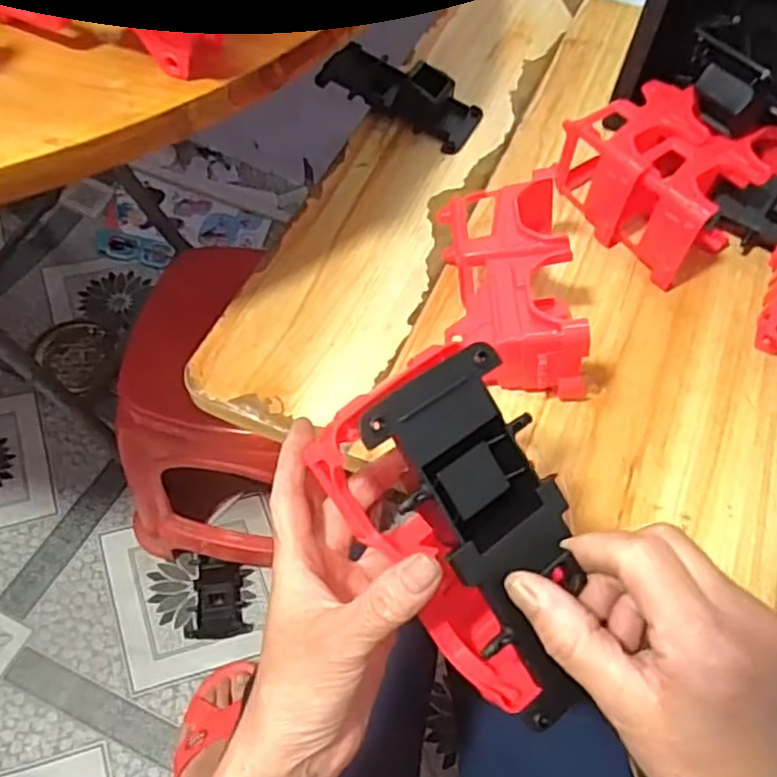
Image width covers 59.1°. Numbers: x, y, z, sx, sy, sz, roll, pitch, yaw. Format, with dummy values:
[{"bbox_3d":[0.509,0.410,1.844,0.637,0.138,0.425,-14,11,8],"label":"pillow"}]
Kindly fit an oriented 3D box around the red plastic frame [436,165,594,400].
[{"bbox_3d":[0.086,-0.064,0.479,0.090,0.080,0.131,3,57,-2],"label":"red plastic frame"}]

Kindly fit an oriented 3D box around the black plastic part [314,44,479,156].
[{"bbox_3d":[0.013,-0.274,0.630,0.140,0.040,0.068,22,58,10],"label":"black plastic part"}]

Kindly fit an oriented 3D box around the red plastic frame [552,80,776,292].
[{"bbox_3d":[0.228,-0.177,0.560,0.147,0.081,0.137,-34,65,-23],"label":"red plastic frame"}]

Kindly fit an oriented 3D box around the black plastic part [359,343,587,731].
[{"bbox_3d":[0.046,0.060,0.282,0.068,0.019,0.147,-22,87,-18],"label":"black plastic part"}]

